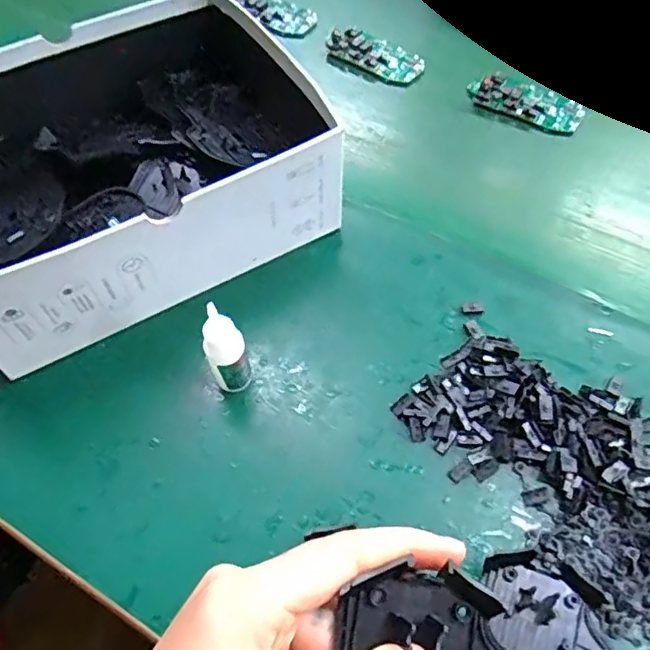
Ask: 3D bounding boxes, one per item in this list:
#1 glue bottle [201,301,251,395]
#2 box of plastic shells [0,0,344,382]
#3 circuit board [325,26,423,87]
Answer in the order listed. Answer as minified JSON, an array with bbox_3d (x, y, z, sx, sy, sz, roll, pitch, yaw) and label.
[{"bbox_3d":[-0.055,0.016,0.320,0.021,0.071,0.016,-9,57,-6],"label":"glue bottle"},{"bbox_3d":[-0.137,-0.103,0.384,0.242,0.091,0.189,-28,61,-17],"label":"box of plastic shells"},{"bbox_3d":[0.047,-0.251,0.532,0.090,0.015,0.044,33,62,19],"label":"circuit board"}]

